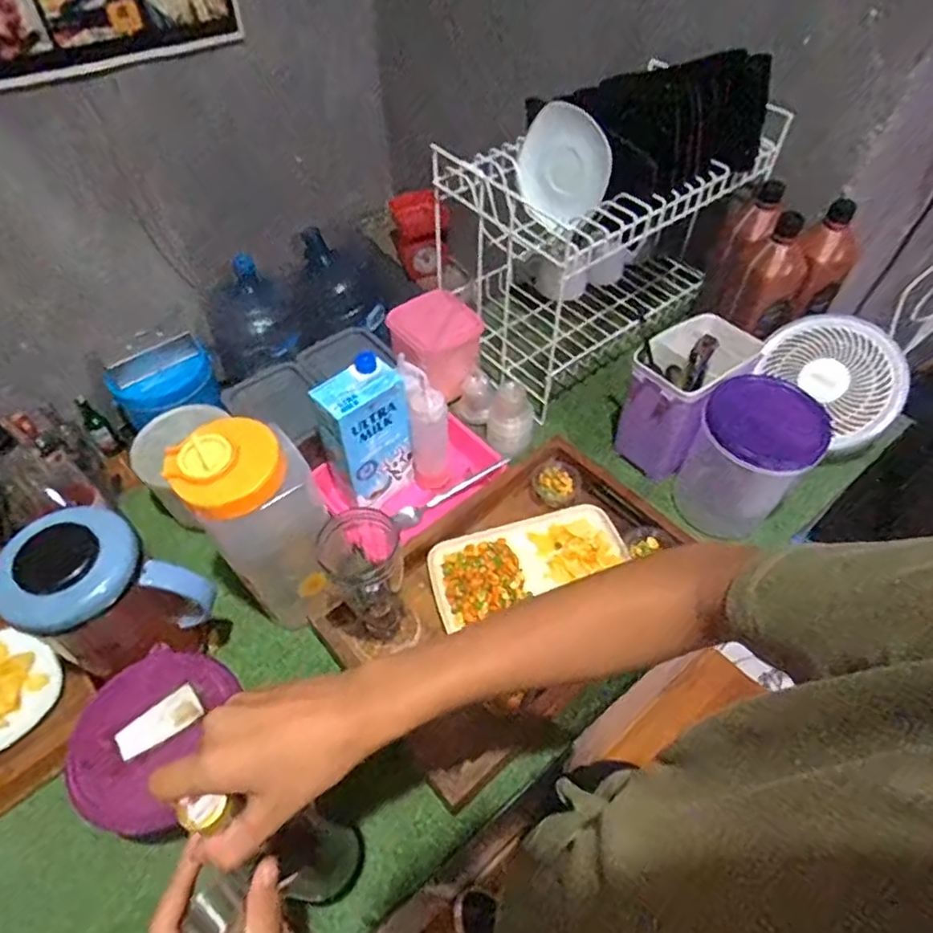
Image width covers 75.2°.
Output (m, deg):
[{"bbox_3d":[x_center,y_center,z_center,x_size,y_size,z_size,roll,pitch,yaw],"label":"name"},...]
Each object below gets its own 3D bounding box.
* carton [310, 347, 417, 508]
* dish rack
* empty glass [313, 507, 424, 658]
[{"bbox_3d":[-0.123,-0.036,0.746,0.101,0.197,0.058,-35,60,-25],"label":"carton"},{"bbox_3d":[0.202,-0.341,0.920,0.429,0.288,0.246,-30,58,-22],"label":"dish rack"},{"bbox_3d":[-0.098,0.126,0.635,0.074,0.152,0.085,-28,57,-21],"label":"empty glass"}]

